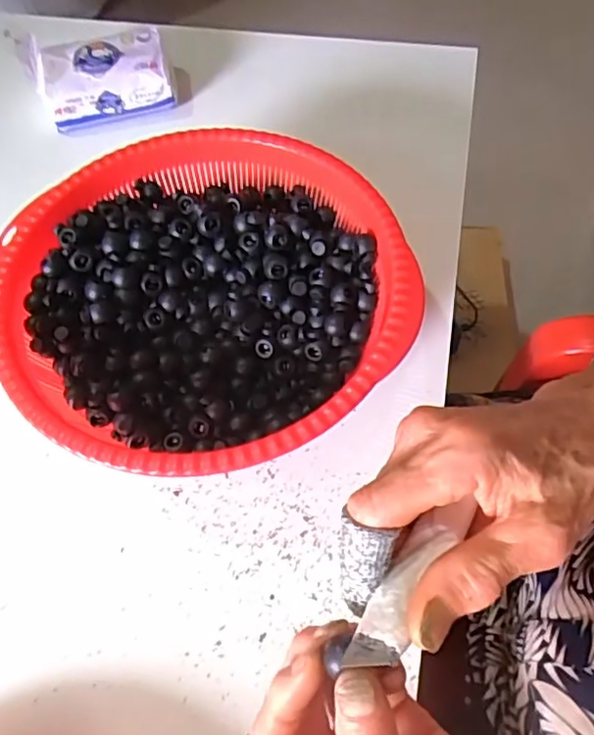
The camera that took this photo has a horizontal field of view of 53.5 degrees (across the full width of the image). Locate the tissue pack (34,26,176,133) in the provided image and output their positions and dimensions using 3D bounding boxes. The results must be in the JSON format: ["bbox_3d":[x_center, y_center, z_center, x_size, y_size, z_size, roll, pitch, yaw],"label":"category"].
[{"bbox_3d":[-0.171,-0.259,0.528,0.116,0.045,0.067,-11,62,-3],"label":"tissue pack"}]

